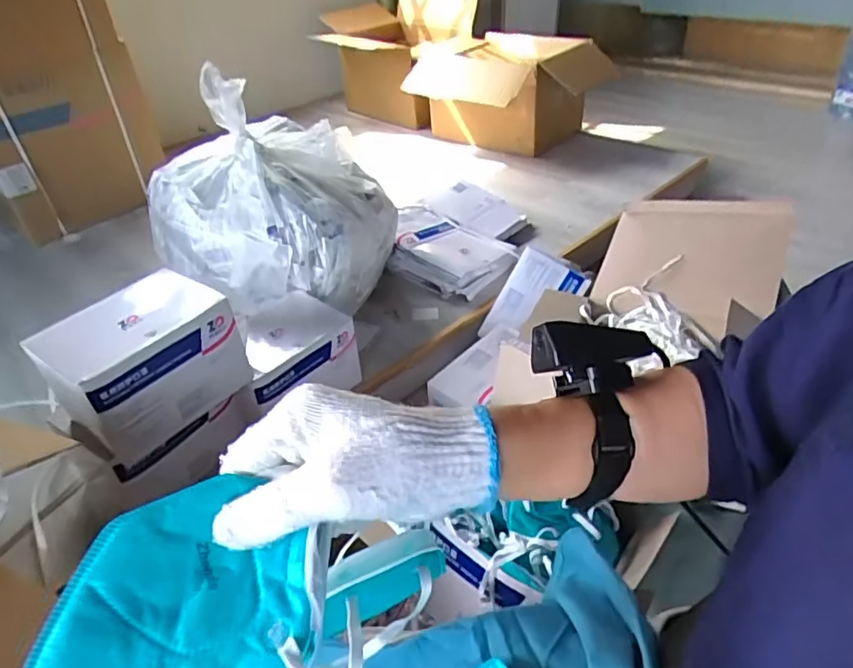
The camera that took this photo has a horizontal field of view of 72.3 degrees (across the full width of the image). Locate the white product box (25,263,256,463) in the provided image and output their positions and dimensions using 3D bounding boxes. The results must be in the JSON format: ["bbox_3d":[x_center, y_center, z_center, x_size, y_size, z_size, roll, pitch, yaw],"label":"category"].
[{"bbox_3d":[-0.455,0.049,0.966,0.149,0.193,0.259,26,47,34],"label":"white product box"}]

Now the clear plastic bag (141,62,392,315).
[{"bbox_3d":[-0.381,-0.307,1.367,0.483,0.399,0.387,10,40,19],"label":"clear plastic bag"}]

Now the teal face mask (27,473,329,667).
[{"bbox_3d":[-0.107,0.118,0.268,0.117,0.016,0.099,3,55,-9],"label":"teal face mask"}]

